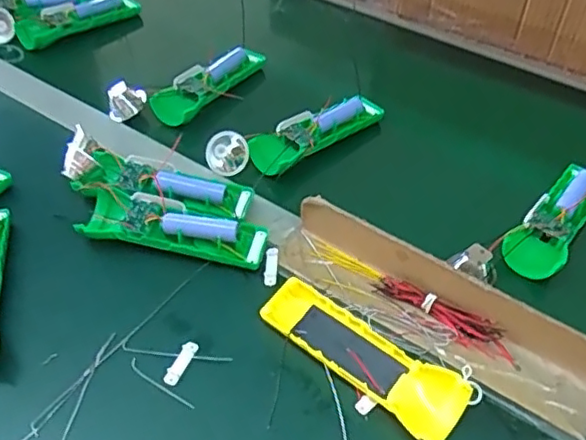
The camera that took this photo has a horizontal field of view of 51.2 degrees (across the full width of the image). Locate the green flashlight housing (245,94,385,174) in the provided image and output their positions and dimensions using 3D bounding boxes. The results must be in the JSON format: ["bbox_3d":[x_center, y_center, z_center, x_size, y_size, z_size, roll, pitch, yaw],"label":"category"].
[{"bbox_3d":[0.024,-0.097,0.652,0.051,0.026,0.167,36,56,28],"label":"green flashlight housing"}]

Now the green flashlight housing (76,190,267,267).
[{"bbox_3d":[-0.103,0.003,0.539,0.162,0.028,0.052,10,47,8],"label":"green flashlight housing"}]

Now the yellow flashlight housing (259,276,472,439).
[{"bbox_3d":[0.050,0.100,0.459,0.163,0.026,0.049,34,55,27],"label":"yellow flashlight housing"}]

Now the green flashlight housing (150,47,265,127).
[{"bbox_3d":[-0.098,-0.164,0.720,0.049,0.029,0.154,25,51,21],"label":"green flashlight housing"}]

